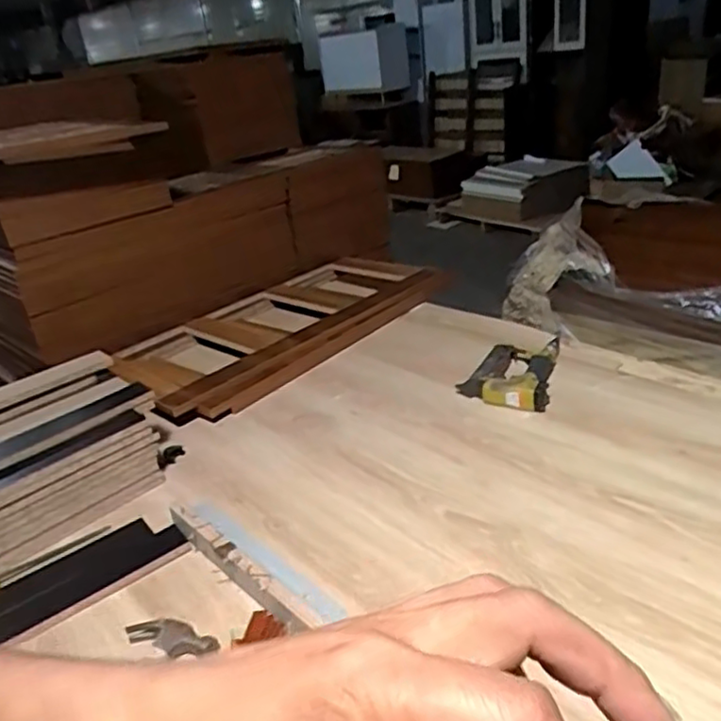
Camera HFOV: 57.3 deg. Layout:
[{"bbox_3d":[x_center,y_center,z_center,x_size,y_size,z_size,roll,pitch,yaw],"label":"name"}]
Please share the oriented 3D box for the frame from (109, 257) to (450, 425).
[{"bbox_3d":[-0.165,-0.092,1.486,0.398,0.062,0.873,16,34,38],"label":"frame"}]

